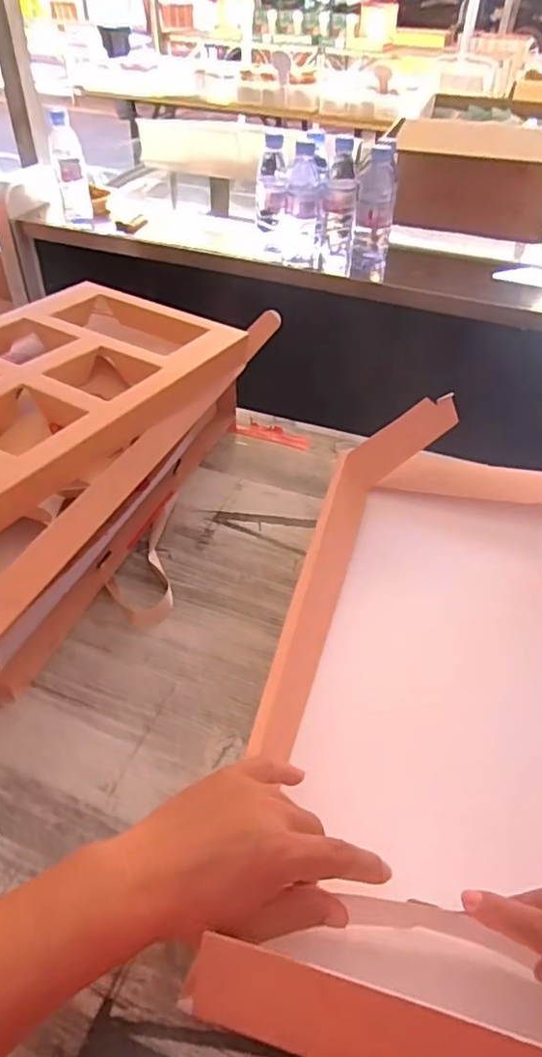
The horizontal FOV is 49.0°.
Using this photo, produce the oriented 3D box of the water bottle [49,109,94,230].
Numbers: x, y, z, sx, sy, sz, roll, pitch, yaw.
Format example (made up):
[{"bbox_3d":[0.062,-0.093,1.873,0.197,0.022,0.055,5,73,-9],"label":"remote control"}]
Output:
[{"bbox_3d":[-0.384,-0.684,1.142,0.059,0.180,0.058,-10,46,-13],"label":"water bottle"}]

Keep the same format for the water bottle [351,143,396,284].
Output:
[{"bbox_3d":[0.174,-0.525,1.012,0.066,0.196,0.067,9,45,6],"label":"water bottle"}]

